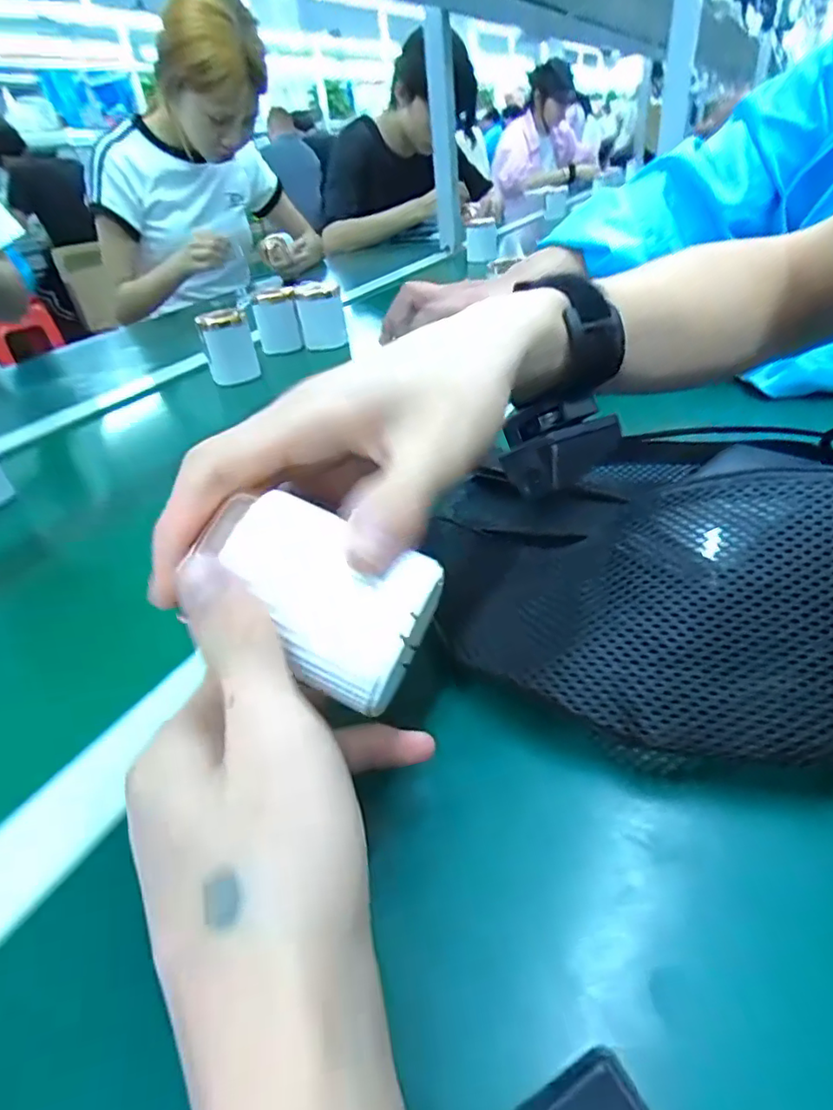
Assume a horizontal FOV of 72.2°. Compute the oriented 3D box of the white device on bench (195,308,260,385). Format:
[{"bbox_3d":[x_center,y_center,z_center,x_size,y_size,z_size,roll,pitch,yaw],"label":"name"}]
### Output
[{"bbox_3d":[-0.218,-0.239,0.666,0.055,0.080,0.025,-14,38,-11],"label":"white device on bench"}]

